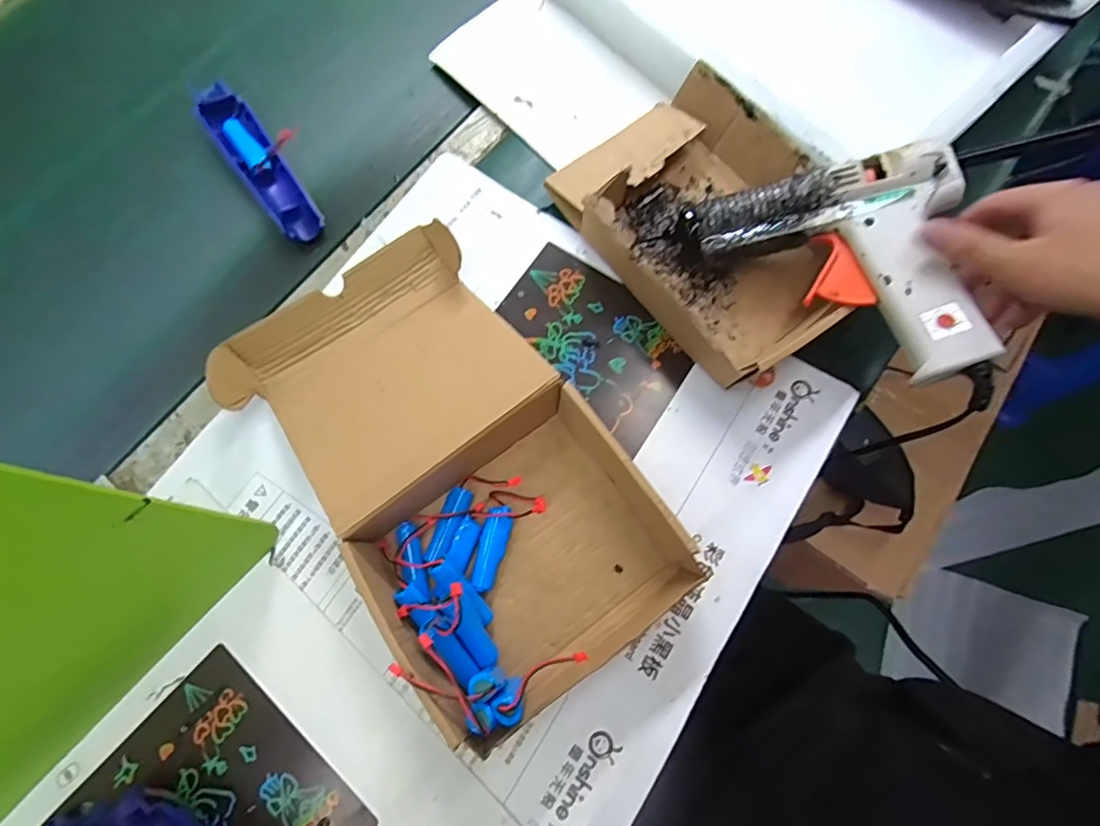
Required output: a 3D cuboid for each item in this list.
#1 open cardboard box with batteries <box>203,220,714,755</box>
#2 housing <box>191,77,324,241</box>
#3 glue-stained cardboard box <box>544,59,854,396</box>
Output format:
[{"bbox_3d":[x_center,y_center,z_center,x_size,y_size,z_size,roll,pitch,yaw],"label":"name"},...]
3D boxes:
[{"bbox_3d":[-0.063,0.029,0.343,0.177,0.050,0.312,-37,77,-8],"label":"open cardboard box with batteries"},{"bbox_3d":[-0.233,-0.200,0.430,0.038,0.024,0.156,-35,77,-8],"label":"housing"},{"bbox_3d":[0.121,-0.141,0.396,0.158,0.054,0.222,-37,77,-8],"label":"glue-stained cardboard box"}]

